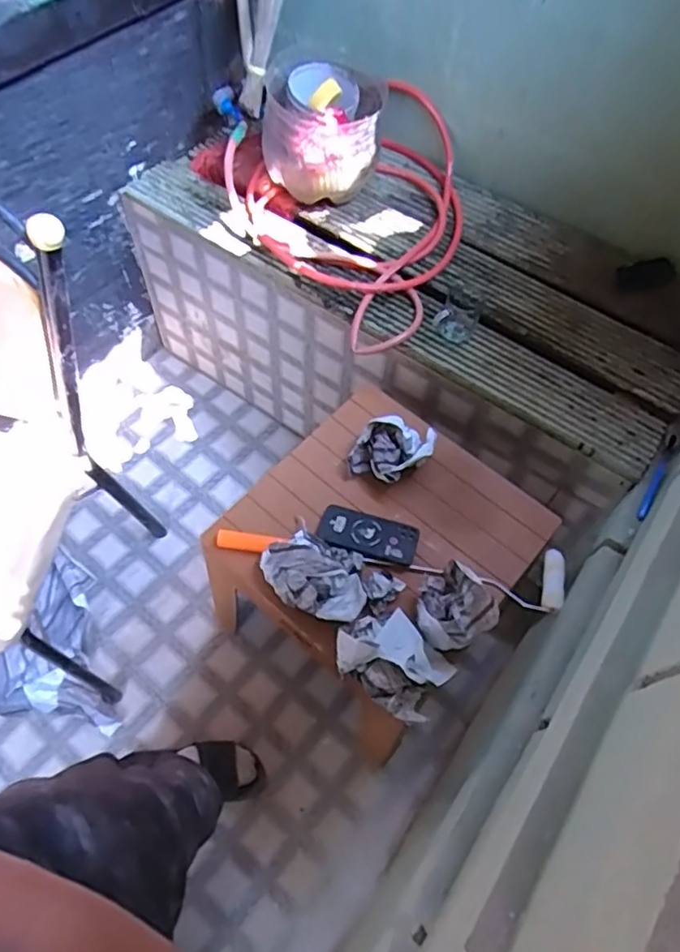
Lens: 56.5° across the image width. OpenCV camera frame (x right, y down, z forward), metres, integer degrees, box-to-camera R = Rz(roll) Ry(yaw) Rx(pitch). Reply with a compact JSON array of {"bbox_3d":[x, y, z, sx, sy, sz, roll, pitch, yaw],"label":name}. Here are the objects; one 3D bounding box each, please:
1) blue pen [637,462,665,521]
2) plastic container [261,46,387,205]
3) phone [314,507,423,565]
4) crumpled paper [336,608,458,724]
[{"bbox_3d":[0.518,0.023,1.047,0.012,0.013,0.116,28,62,11],"label":"blue pen"},{"bbox_3d":[-0.034,-0.686,1.264,0.243,0.212,0.188,1,60,-4],"label":"plastic container"},{"bbox_3d":[0.048,0.102,1.081,0.171,0.013,0.085,15,60,4],"label":"phone"},{"bbox_3d":[0.079,0.271,0.937,0.169,0.090,0.121,35,64,15],"label":"crumpled paper"}]

